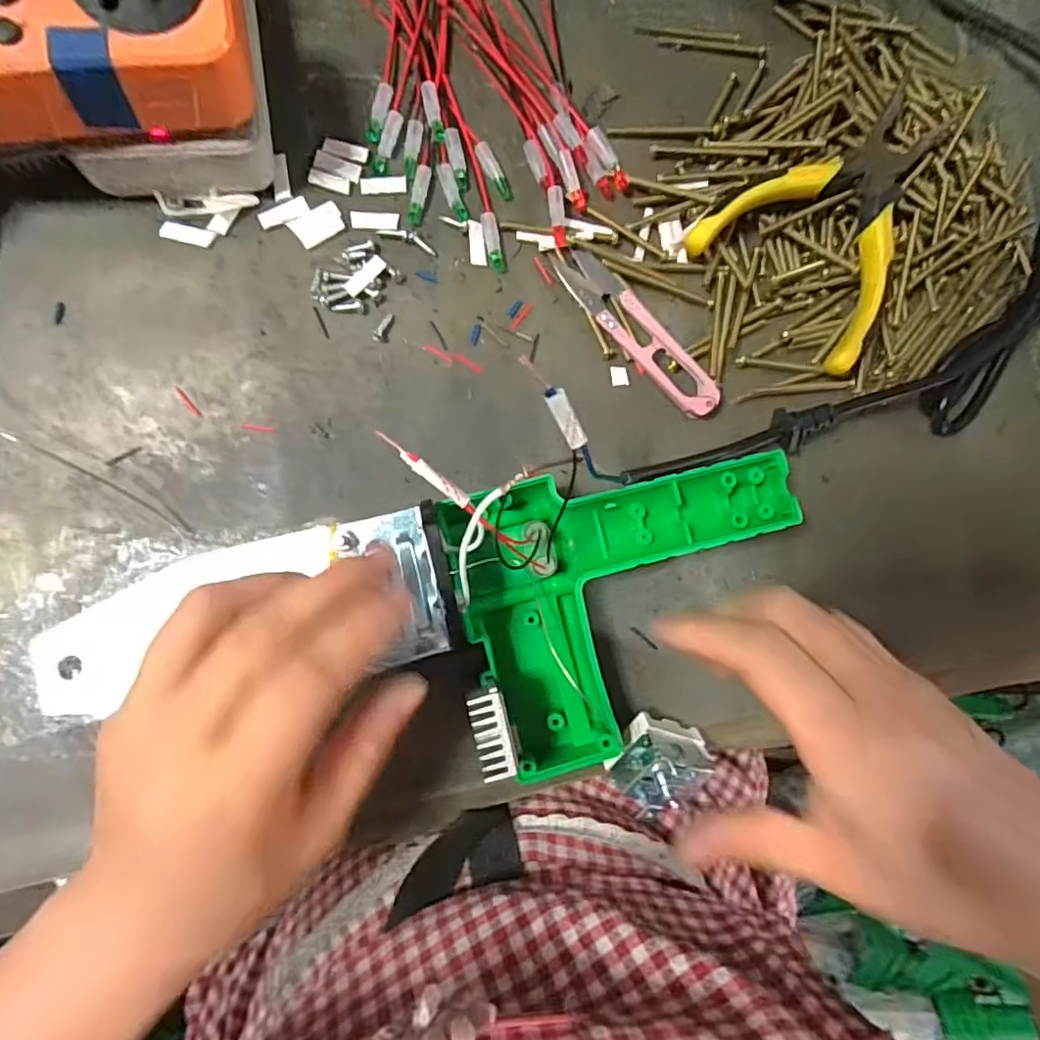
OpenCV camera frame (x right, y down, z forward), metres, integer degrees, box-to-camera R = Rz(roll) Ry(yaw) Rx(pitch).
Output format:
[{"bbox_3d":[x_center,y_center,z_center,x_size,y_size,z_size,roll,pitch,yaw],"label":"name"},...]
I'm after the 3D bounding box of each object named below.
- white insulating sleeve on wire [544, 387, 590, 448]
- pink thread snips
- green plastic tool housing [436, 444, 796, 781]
[{"bbox_3d":[0.016,-0.033,0.193,0.007,0.004,0.026,-43,131,-9],"label":"white insulating sleeve on wire"},{"bbox_3d":[0.057,-0.089,0.275,0.022,0.012,0.099,-43,93,-9],"label":"pink thread snips"},{"bbox_3d":[0.050,0.034,0.253,0.146,0.031,0.117,-13,88,-10],"label":"green plastic tool housing"}]

